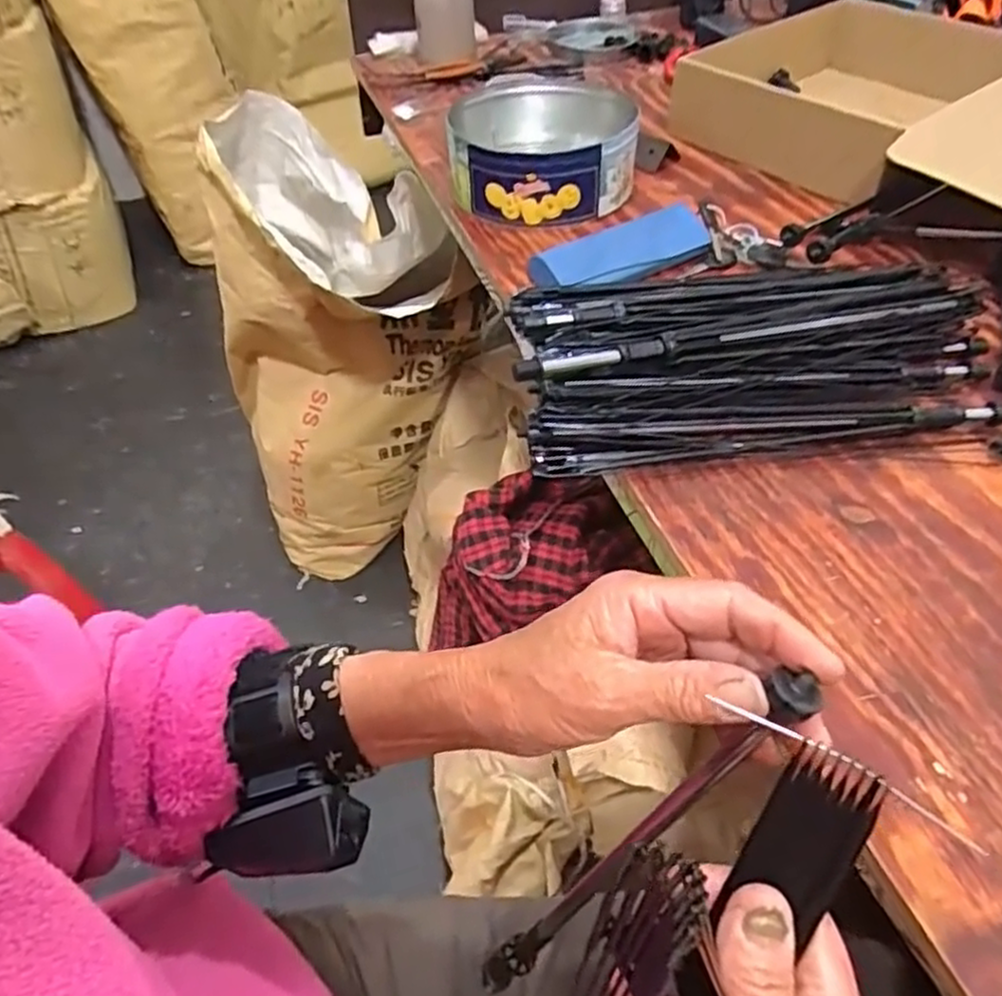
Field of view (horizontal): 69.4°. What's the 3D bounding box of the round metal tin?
[{"bbox_3d":[0.042,-0.365,0.749,0.179,0.065,0.216,-1,48,2],"label":"round metal tin"}]

